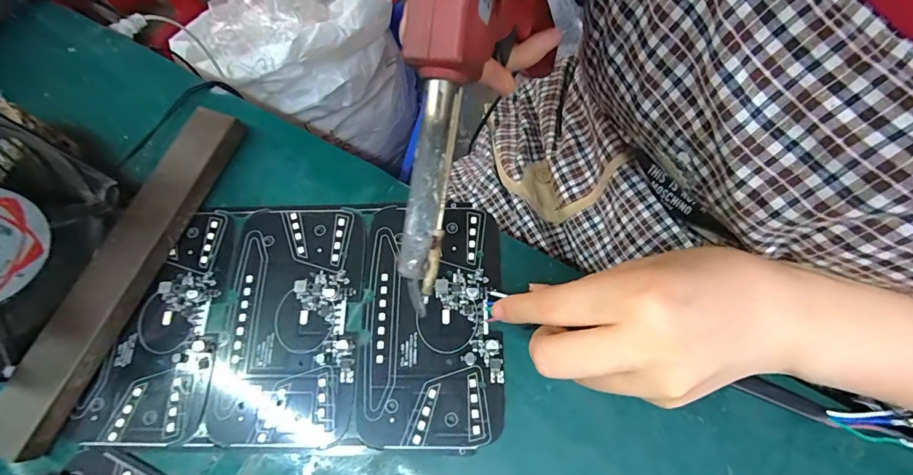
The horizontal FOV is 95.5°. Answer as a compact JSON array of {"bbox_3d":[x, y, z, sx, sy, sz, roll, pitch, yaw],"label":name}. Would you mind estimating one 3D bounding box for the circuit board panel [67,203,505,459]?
[{"bbox_3d":[-0.084,0.045,0.233,0.215,0.009,0.133,2,69,1],"label":"circuit board panel"}]

